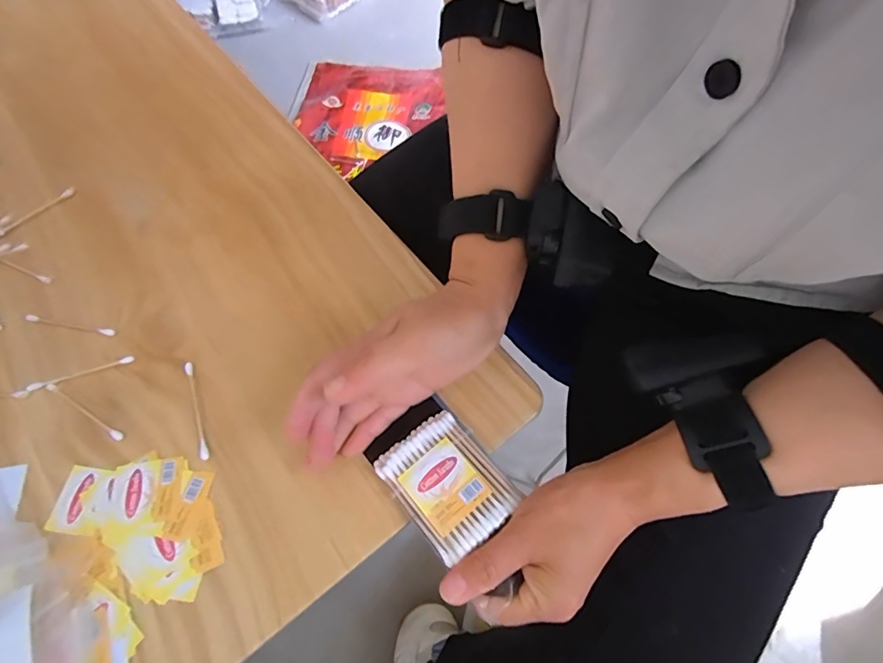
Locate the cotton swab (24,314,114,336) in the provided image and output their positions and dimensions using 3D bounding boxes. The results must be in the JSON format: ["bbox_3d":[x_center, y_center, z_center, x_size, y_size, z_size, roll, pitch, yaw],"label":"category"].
[{"bbox_3d":[-0.278,-0.006,0.341,0.074,0.004,0.005,10,62,7],"label":"cotton swab"}]

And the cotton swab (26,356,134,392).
[{"bbox_3d":[-0.254,0.029,0.323,0.071,0.004,0.007,-15,62,-6],"label":"cotton swab"}]

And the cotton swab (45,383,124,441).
[{"bbox_3d":[-0.242,0.053,0.311,0.073,0.004,0.006,26,65,16],"label":"cotton swab"}]

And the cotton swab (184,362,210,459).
[{"bbox_3d":[-0.166,0.051,0.310,0.006,0.004,0.071,-20,62,-9],"label":"cotton swab"}]

